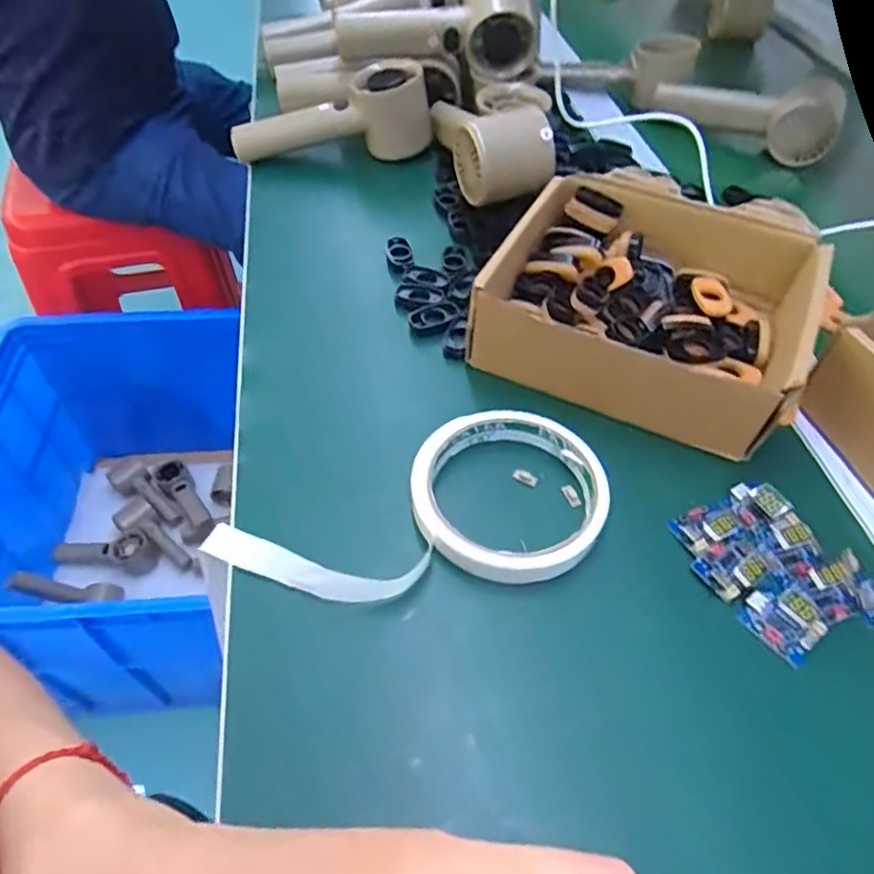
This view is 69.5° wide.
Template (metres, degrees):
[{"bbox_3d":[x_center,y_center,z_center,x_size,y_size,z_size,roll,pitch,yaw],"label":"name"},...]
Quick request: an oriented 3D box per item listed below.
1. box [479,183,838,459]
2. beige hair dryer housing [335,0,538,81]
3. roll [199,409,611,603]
[{"bbox_3d":[0.123,-0.074,0.366,0.171,0.062,0.154,22,53,15],"label":"box"},{"bbox_3d":[-0.001,-0.334,0.515,0.161,0.054,0.055,-5,51,-6],"label":"beige hair dryer housing"},{"bbox_3d":[-0.013,0.032,0.298,0.185,0.020,0.091,-4,51,-6],"label":"roll"}]

